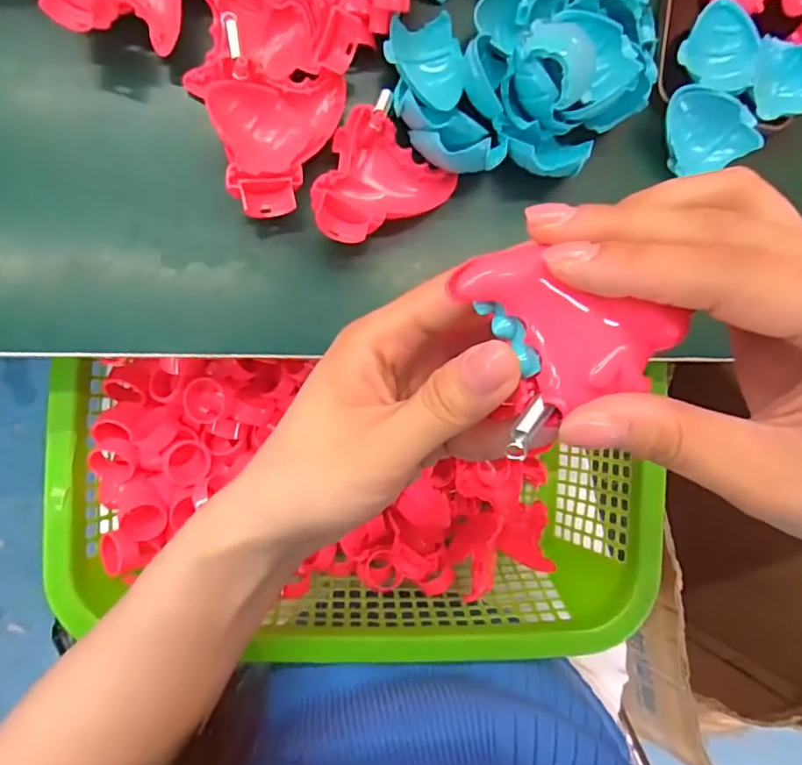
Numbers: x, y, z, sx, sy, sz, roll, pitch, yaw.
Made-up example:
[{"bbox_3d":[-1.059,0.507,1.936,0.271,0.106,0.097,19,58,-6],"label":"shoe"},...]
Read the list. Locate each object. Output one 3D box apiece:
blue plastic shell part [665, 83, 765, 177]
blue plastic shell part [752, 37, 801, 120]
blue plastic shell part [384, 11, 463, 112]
[{"bbox_3d":[0.152,-0.125,0.282,0.039,0.021,0.037,-8,90,-9],"label":"blue plastic shell part"},{"bbox_3d":[0.193,-0.152,0.285,0.038,0.015,0.035,-16,92,-9],"label":"blue plastic shell part"},{"bbox_3d":[0.013,-0.149,0.265,0.037,0.010,0.043,-21,92,-8],"label":"blue plastic shell part"}]

